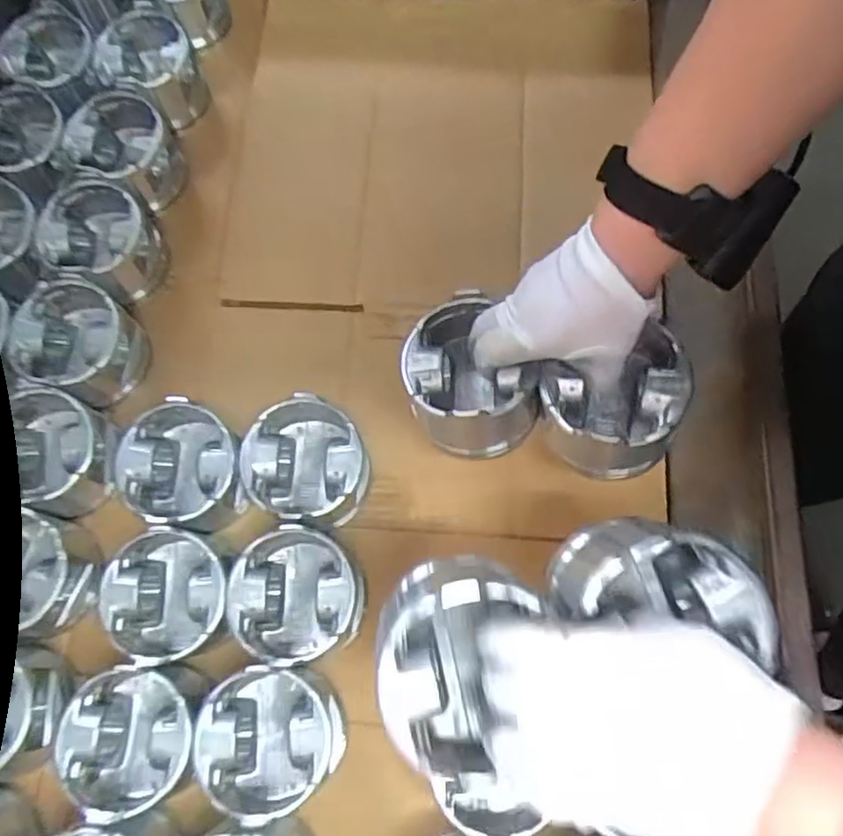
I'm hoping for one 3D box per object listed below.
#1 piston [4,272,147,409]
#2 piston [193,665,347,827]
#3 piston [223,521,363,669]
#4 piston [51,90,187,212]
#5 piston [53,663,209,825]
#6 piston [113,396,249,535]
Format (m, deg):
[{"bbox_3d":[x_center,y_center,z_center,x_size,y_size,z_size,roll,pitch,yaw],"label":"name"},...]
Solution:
[{"bbox_3d":[-0.329,-0.070,0.663,0.104,0.086,0.098,0,72,1],"label":"piston"},{"bbox_3d":[-0.115,0.242,0.523,0.099,0.065,0.097,0,72,1],"label":"piston"},{"bbox_3d":[-0.099,0.143,0.556,0.101,0.074,0.098,0,72,1],"label":"piston"},{"bbox_3d":[-0.314,-0.281,0.732,0.107,0.076,0.104,0,72,1],"label":"piston"},{"bbox_3d":[-0.220,0.243,0.531,0.105,0.064,0.103,-17,73,-5],"label":"piston"},{"bbox_3d":[-0.203,0.048,0.605,0.109,0.080,0.099,33,75,10],"label":"piston"}]

